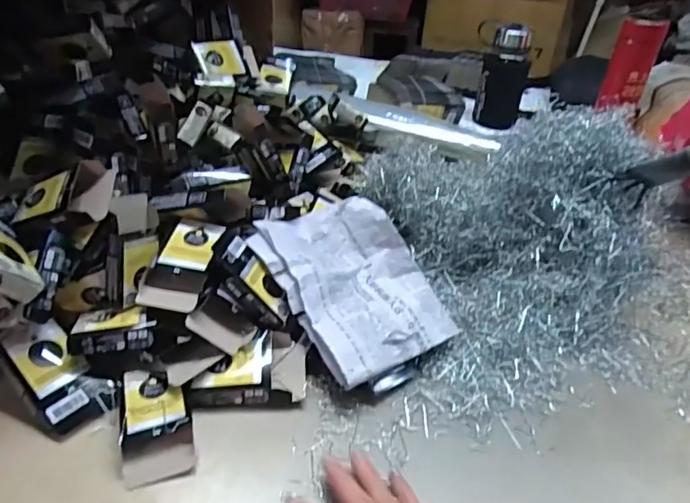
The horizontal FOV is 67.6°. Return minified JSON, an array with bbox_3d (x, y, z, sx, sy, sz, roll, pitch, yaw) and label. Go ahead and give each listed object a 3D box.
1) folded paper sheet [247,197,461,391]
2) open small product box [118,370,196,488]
[{"bbox_3d":[0.009,0.026,0.518,0.145,0.030,0.193,-21,60,-34],"label":"folded paper sheet"},{"bbox_3d":[-0.156,0.140,0.430,0.054,0.020,0.095,-8,40,-15],"label":"open small product box"}]

